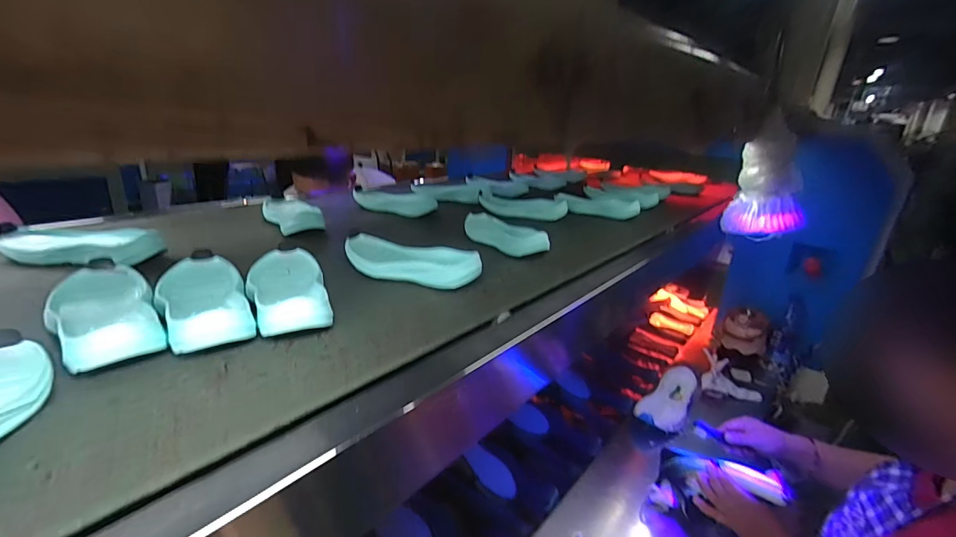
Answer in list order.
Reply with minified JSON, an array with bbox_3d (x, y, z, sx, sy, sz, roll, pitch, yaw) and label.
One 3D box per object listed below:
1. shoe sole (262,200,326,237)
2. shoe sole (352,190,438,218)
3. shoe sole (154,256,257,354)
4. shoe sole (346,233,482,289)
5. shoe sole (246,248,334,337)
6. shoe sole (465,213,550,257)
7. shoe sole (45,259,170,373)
[{"bbox_3d":[-0.365,-0.107,0.847,0.087,0.039,0.192,-9,24,-31],"label":"shoe sole"},{"bbox_3d":[-0.191,-0.158,1.027,0.200,0.034,0.079,8,25,16],"label":"shoe sole"},{"bbox_3d":[-0.303,0.036,0.483,0.083,0.035,0.196,-9,24,-31],"label":"shoe sole"},{"bbox_3d":[-0.103,-0.009,0.623,0.205,0.043,0.075,14,23,24],"label":"shoe sole"},{"bbox_3d":[-0.227,0.020,0.524,0.082,0.044,0.201,-6,23,-23],"label":"shoe sole"},{"bbox_3d":[0.035,-0.066,0.807,0.079,0.038,0.206,-10,25,-31],"label":"shoe sole"},{"bbox_3d":[-0.378,0.044,0.444,0.081,0.040,0.203,-14,27,-38],"label":"shoe sole"}]

